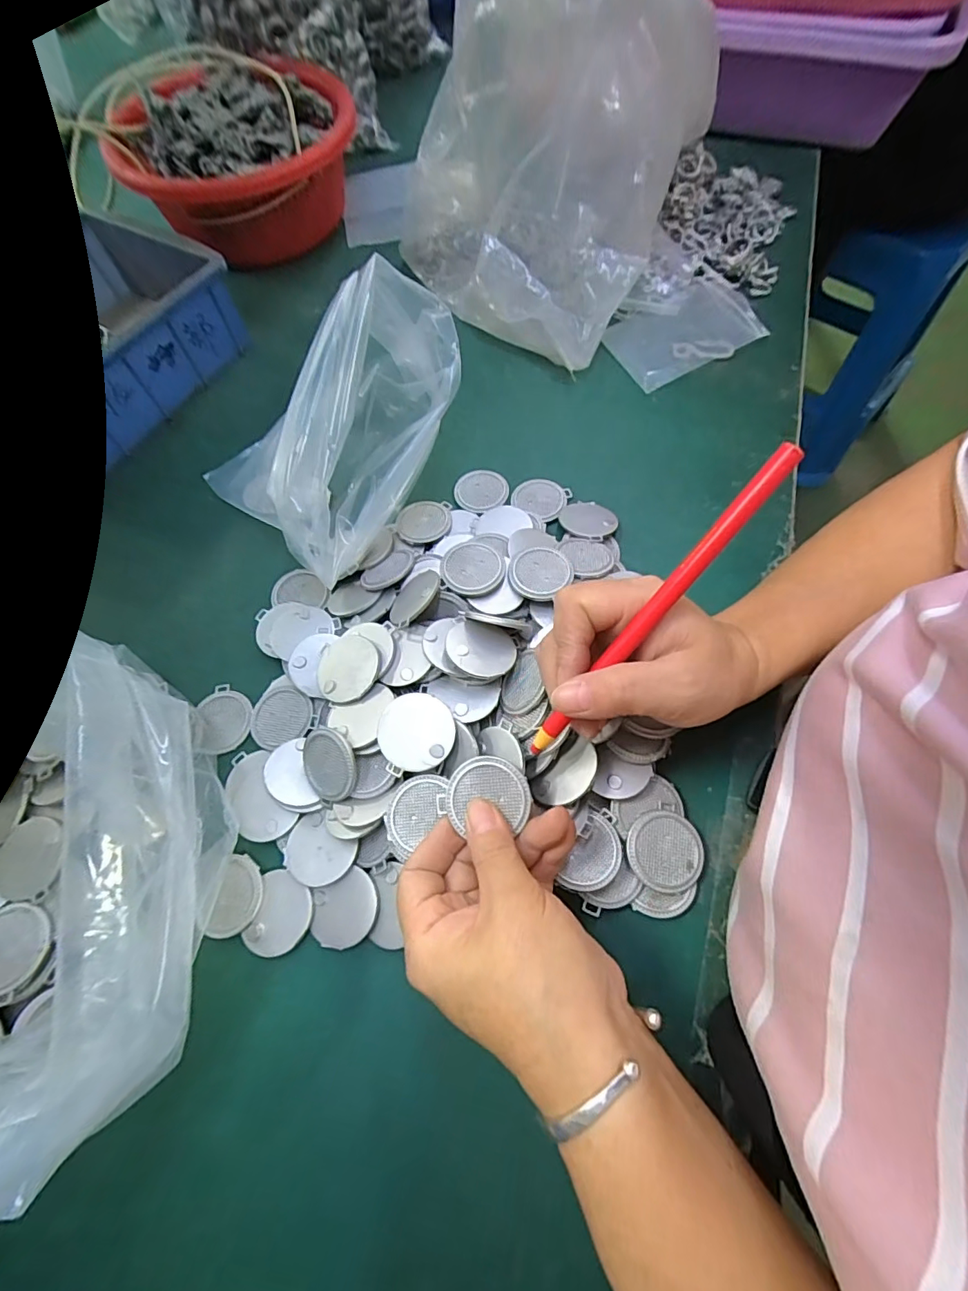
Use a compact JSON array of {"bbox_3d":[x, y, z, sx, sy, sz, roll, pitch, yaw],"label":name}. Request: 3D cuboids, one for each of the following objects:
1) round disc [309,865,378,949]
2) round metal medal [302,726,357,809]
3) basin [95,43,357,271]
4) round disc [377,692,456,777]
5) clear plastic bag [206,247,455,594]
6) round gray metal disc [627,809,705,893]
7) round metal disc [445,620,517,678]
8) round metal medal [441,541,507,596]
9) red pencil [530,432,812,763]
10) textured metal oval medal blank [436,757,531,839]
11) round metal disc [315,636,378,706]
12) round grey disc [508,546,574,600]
[{"bbox_3d":[-0.074,0.140,0.269,0.038,0.006,0.033,-26,68,-8],"label":"round disc"},{"bbox_3d":[-0.087,0.066,0.280,0.039,0.004,0.040,3,97,29],"label":"round metal medal"},{"bbox_3d":[-0.230,-0.471,0.494,0.206,0.107,0.206,-1,66,2],"label":"basin"},{"bbox_3d":[-0.036,0.046,0.270,0.039,0.004,0.040,0,75,1],"label":"round disc"},{"bbox_3d":[-0.071,-0.146,0.339,0.106,0.119,0.194,6,67,5],"label":"clear plastic bag"},{"bbox_3d":[0.096,0.109,0.268,0.040,0.004,0.039,1,70,-4],"label":"round gray metal disc"},{"bbox_3d":[-0.001,0.001,0.292,0.038,0.004,0.041,11,47,-13],"label":"round metal disc"},{"bbox_3d":[-0.008,-0.049,0.321,0.039,0.007,0.037,-1,66,2],"label":"round metal medal"},{"bbox_3d":[0.070,-0.012,0.212,0.011,0.006,0.159,44,108,19],"label":"red pencil"},{"bbox_3d":[0.002,0.073,0.244,0.039,0.004,0.038,37,86,12],"label":"textured metal oval medal blank"},{"bbox_3d":[-0.081,0.013,0.299,0.038,0.004,0.040,-5,65,11],"label":"round metal disc"},{"bbox_3d":[0.035,-0.048,0.321,0.040,0.006,0.037,-1,66,2],"label":"round grey disc"}]

